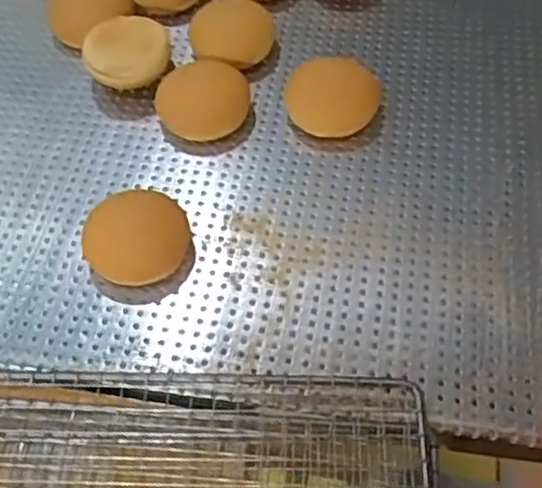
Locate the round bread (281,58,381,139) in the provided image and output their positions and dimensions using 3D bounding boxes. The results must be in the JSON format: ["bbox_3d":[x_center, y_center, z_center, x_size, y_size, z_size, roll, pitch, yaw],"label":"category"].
[{"bbox_3d":[0.067,-0.161,0.745,0.098,0.041,0.088,9,59,9],"label":"round bread"}]

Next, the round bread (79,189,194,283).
[{"bbox_3d":[-0.130,-0.007,0.662,0.096,0.023,0.090,-1,58,2],"label":"round bread"}]

